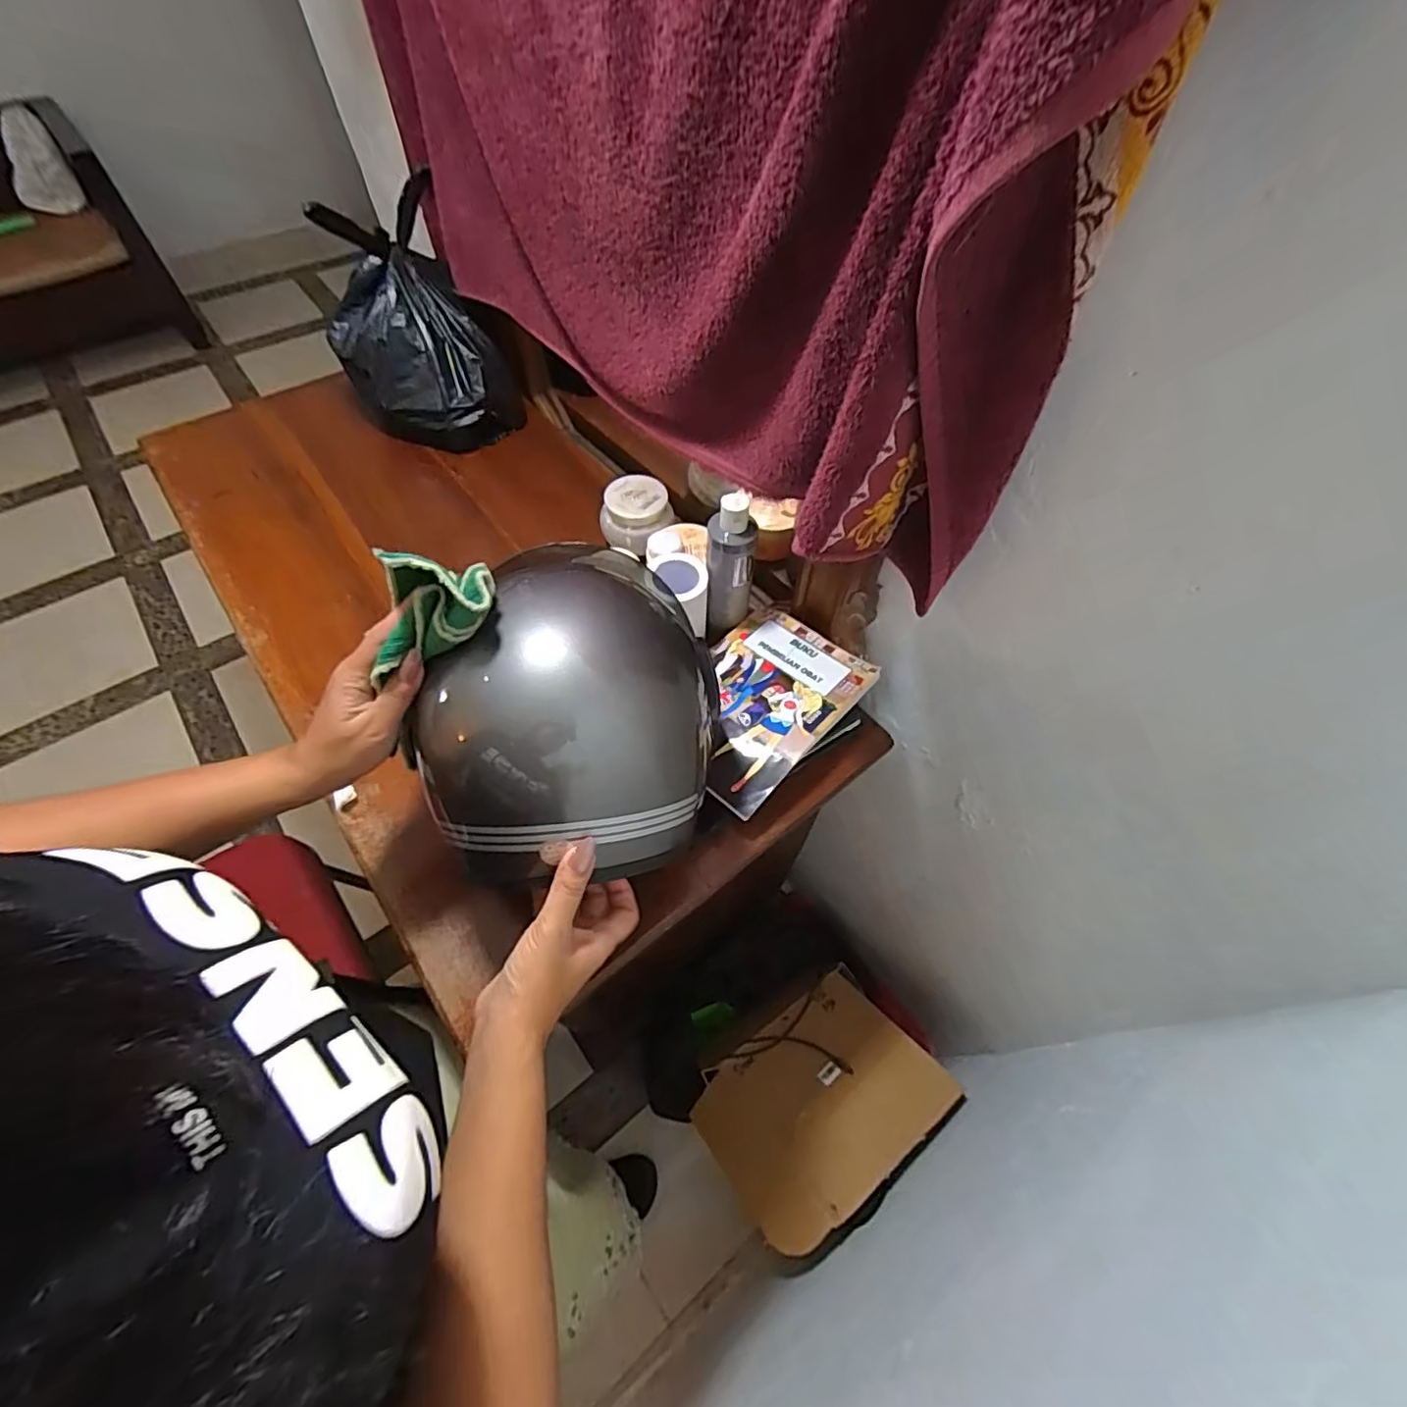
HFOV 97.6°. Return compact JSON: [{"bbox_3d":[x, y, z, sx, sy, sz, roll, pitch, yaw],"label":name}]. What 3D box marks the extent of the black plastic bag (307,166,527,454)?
[{"bbox_3d":[-0.378,-0.487,0.810,0.194,0.255,0.194,-26,63,-17],"label":"black plastic bag"}]

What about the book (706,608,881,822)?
[{"bbox_3d":[0.055,-0.005,0.627,0.157,0.017,0.209,35,66,28],"label":"book"}]

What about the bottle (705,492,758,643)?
[{"bbox_3d":[0.028,-0.135,0.636,0.047,0.168,0.042,1,58,-2],"label":"bottle"}]

